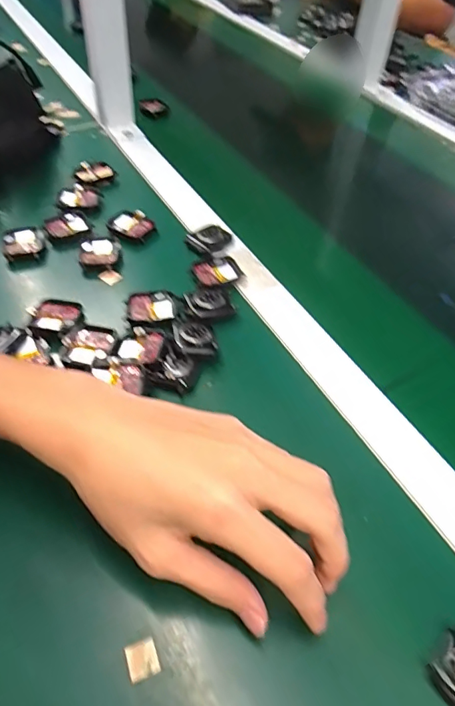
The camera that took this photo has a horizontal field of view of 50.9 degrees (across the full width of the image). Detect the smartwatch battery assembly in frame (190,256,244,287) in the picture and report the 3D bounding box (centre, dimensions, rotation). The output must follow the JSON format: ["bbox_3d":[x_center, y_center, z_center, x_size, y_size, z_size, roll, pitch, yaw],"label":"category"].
[{"bbox_3d":[-0.009,-0.076,0.453,0.045,0.009,0.038,-15,51,-17],"label":"smartwatch battery assembly in frame"}]

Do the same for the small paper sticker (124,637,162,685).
[{"bbox_3d":[-0.044,0.160,0.249,0.016,0.004,0.016,-14,51,-16],"label":"small paper sticker"}]

